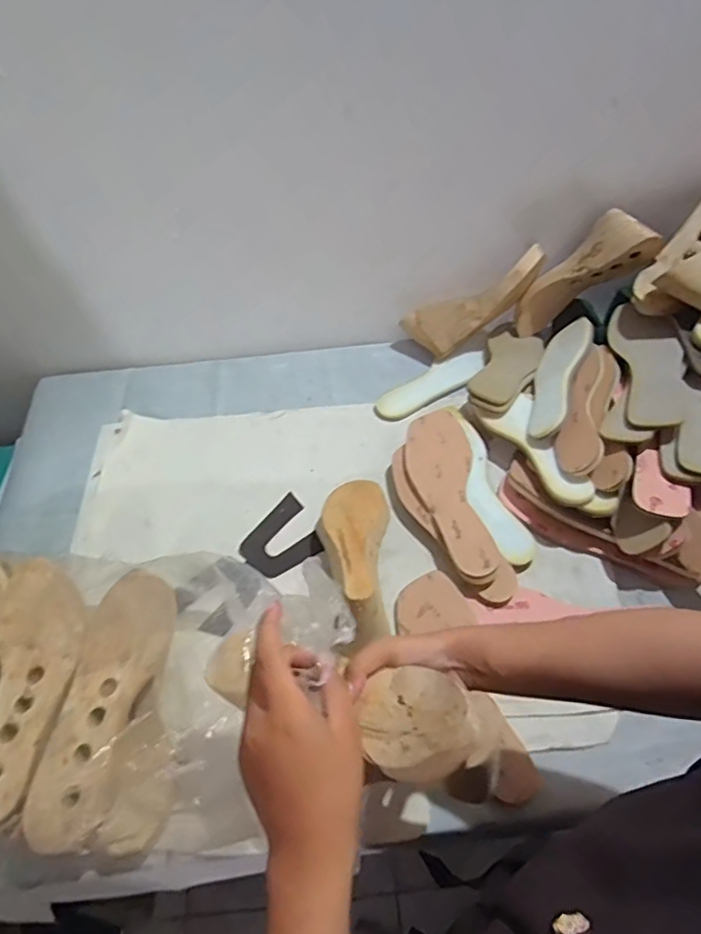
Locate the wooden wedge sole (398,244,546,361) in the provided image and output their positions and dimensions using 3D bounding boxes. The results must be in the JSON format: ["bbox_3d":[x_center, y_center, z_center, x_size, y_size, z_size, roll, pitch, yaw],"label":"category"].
[{"bbox_3d":[0.188,-0.239,0.863,0.226,0.073,0.054,-29,47,25],"label":"wooden wedge sole"}]

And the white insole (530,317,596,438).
[{"bbox_3d":[0.286,-0.126,0.815,0.012,0.082,0.242,43,55,-20],"label":"white insole"}]

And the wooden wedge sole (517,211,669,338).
[{"bbox_3d":[0.332,-0.274,0.838,0.081,0.230,0.059,37,56,-12],"label":"wooden wedge sole"}]

